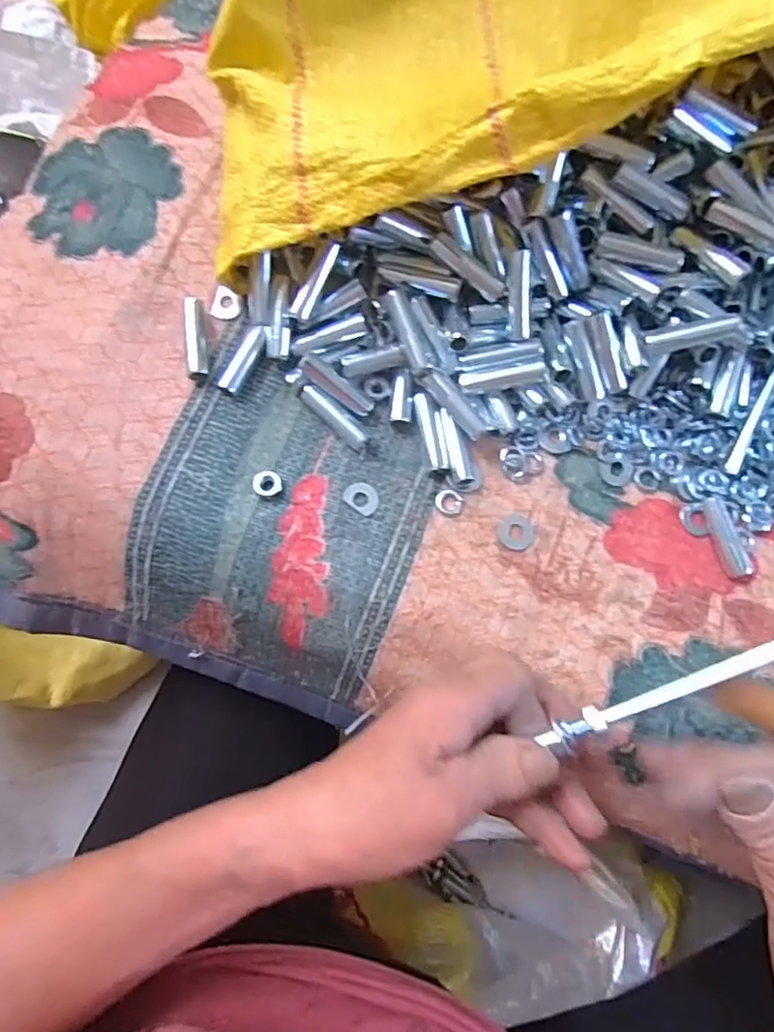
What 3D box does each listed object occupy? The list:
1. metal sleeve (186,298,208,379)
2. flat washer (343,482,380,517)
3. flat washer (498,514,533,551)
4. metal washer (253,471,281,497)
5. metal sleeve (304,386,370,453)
[{"bbox_3d":[-0.100,-0.093,0.319,0.009,0.011,0.043,-7,79,-4],"label":"metal sleeve"},{"bbox_3d":[-0.012,-0.010,0.314,0.019,0.004,0.015,37,80,5],"label":"flat washer"},{"bbox_3d":[0.067,0.009,0.318,0.018,0.004,0.019,0,79,-2],"label":"flat washer"},{"bbox_3d":[-0.061,-0.016,0.310,0.014,0.006,0.013,0,79,-2],"label":"metal washer"},{"bbox_3d":[-0.027,-0.052,0.319,0.042,0.009,0.011,44,80,6],"label":"metal sleeve"}]

